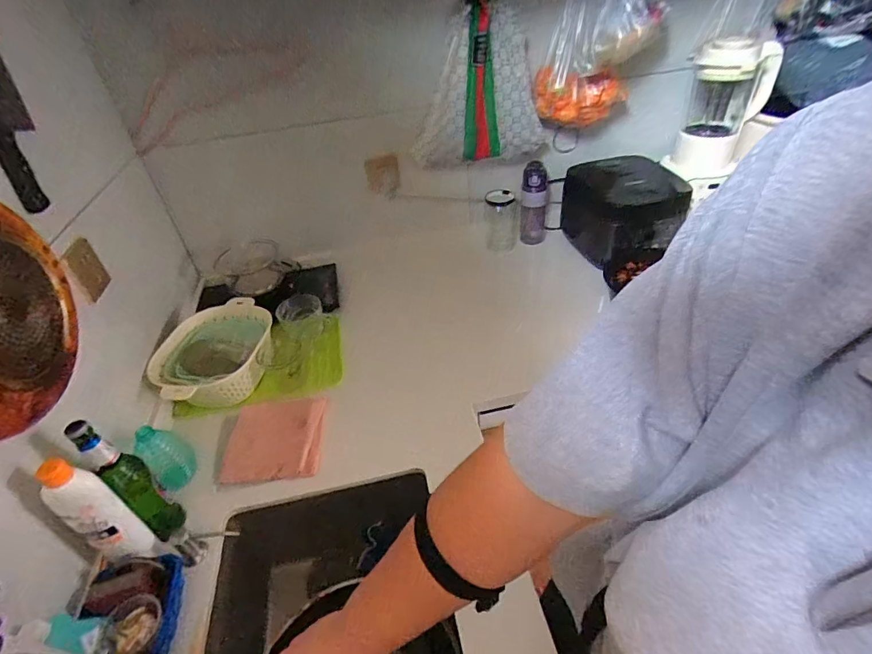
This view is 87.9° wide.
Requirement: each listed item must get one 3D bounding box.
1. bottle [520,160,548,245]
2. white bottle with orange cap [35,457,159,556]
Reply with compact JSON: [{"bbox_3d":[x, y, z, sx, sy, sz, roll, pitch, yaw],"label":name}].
[{"bbox_3d":[0.291,-0.372,1.344,0.075,0.225,0.089,2,40,9],"label":"bottle"},{"bbox_3d":[-0.461,0.254,0.616,0.047,0.214,0.054,16,44,24],"label":"white bottle with orange cap"}]

